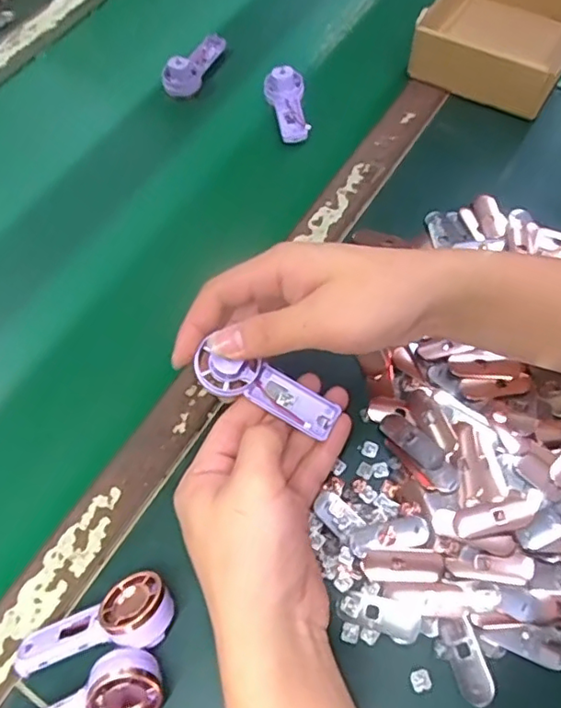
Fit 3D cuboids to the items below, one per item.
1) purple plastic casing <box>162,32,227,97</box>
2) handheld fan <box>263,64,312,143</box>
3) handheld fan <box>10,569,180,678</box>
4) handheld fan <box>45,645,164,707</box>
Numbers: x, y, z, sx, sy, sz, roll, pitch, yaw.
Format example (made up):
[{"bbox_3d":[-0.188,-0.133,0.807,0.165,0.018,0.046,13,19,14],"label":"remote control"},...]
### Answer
[{"bbox_3d":[-0.092,-0.311,0.623,0.034,0.035,0.086,18,64,13],"label":"purple plastic casing"},{"bbox_3d":[0.006,-0.243,0.570,0.039,0.032,0.076,-6,61,1],"label":"handheld fan"},{"bbox_3d":[-0.110,0.162,0.347,0.093,0.033,0.041,-20,62,-7],"label":"handheld fan"},{"bbox_3d":[-0.112,0.195,0.327,0.092,0.036,0.038,-17,61,-6],"label":"handheld fan"}]

